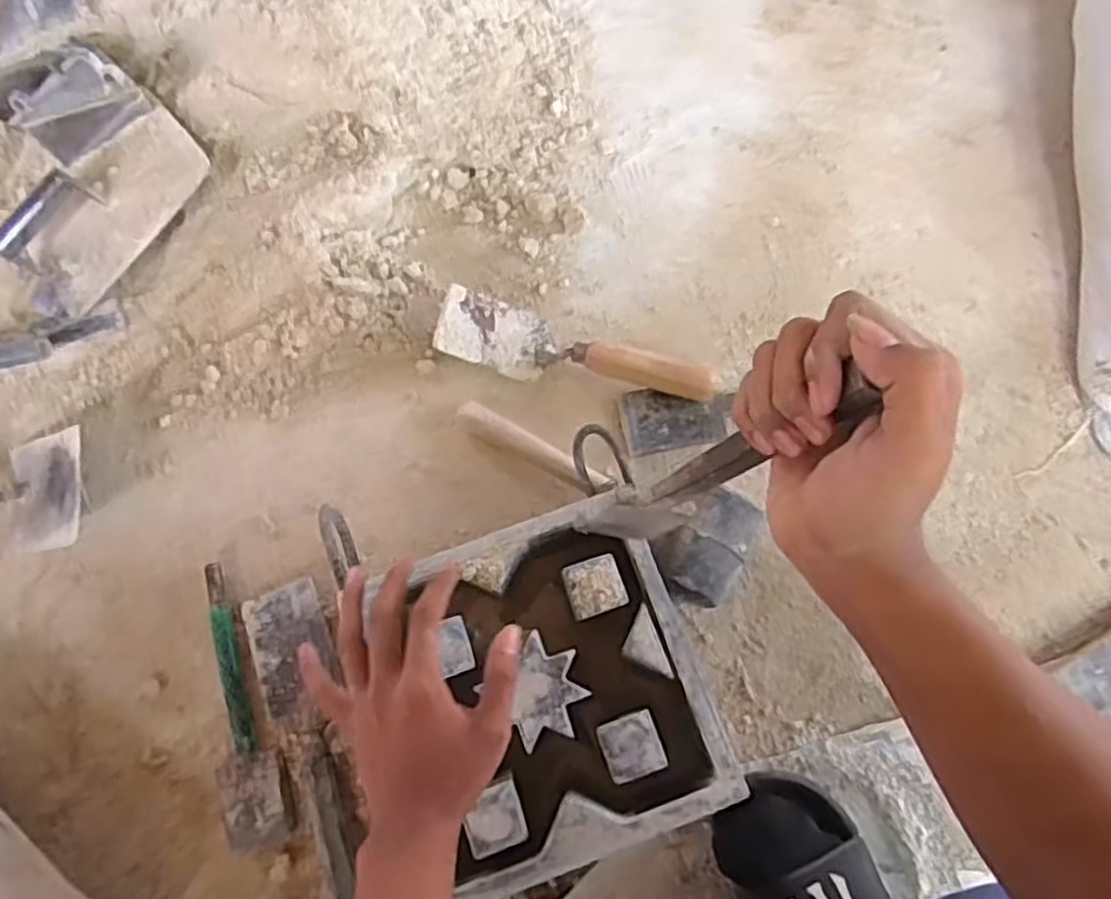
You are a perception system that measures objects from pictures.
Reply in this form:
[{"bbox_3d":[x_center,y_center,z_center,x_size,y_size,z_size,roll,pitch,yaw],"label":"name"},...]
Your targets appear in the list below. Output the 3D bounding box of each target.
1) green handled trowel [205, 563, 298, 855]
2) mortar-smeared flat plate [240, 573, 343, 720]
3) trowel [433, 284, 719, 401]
[{"bbox_3d":[-0.278,0.219,0.649,0.057,0.019,0.238,-19,71,-4],"label":"green handled trowel"},{"bbox_3d":[-0.234,0.173,0.662,0.069,0.008,0.107,-19,72,-4],"label":"mortar-smeared flat plate"},{"bbox_3d":[0.022,-0.098,0.723,0.261,0.051,0.066,10,72,5],"label":"trowel"}]

